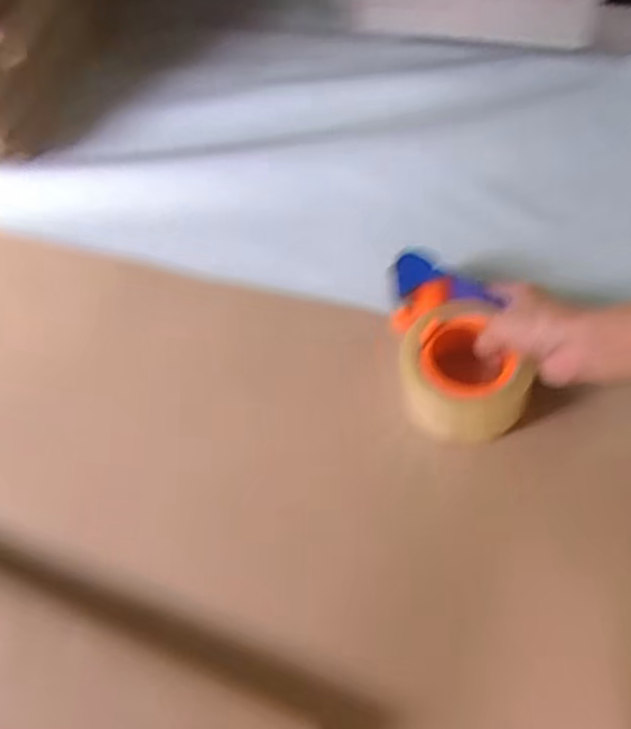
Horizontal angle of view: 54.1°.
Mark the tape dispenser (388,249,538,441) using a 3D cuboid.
[{"bbox_3d":[0.117,-0.017,0.509,0.095,0.057,0.148,-4,60,0],"label":"tape dispenser"}]

